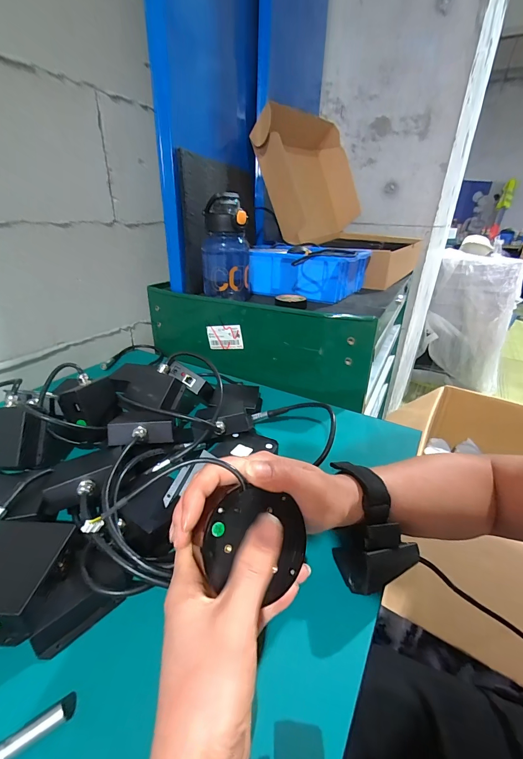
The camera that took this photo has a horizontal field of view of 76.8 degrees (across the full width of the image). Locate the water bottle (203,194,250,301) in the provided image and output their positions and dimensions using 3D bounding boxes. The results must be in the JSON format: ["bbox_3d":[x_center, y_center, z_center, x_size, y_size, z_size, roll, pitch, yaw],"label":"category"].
[{"bbox_3d":[-0.065,-0.233,0.610,0.087,0.177,0.077,0,27,-3],"label":"water bottle"}]

